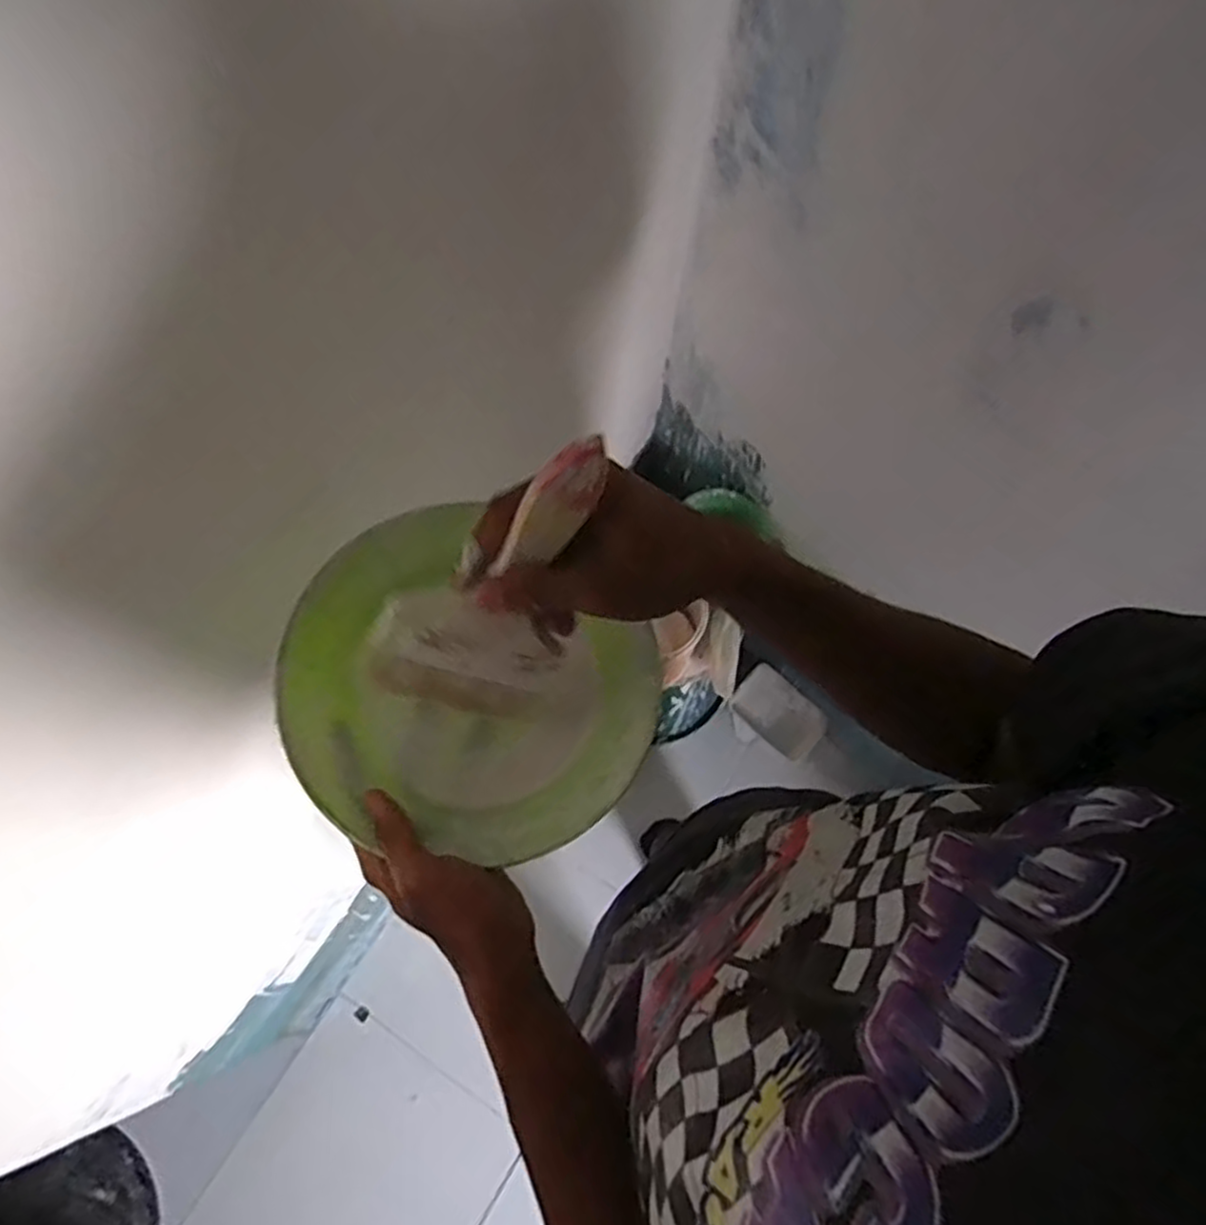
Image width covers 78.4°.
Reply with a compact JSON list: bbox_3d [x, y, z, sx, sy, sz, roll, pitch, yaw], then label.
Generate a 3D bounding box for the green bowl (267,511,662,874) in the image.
[{"bbox_3d":[-0.077,0.048,0.458,0.208,0.079,0.197,0,69,0],"label":"green bowl"}]

